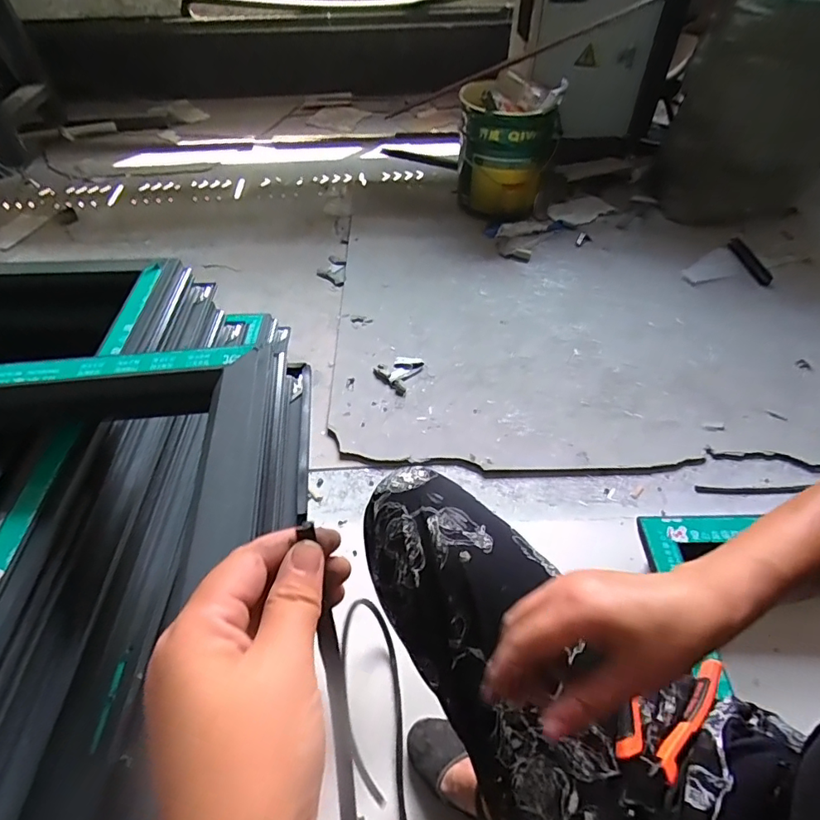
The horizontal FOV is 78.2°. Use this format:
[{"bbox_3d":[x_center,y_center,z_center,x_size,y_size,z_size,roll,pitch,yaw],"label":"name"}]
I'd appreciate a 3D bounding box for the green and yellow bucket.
[{"bbox_3d":[0.294,-0.772,1.547,0.299,0.367,0.295,8,50,7],"label":"green and yellow bucket"}]

